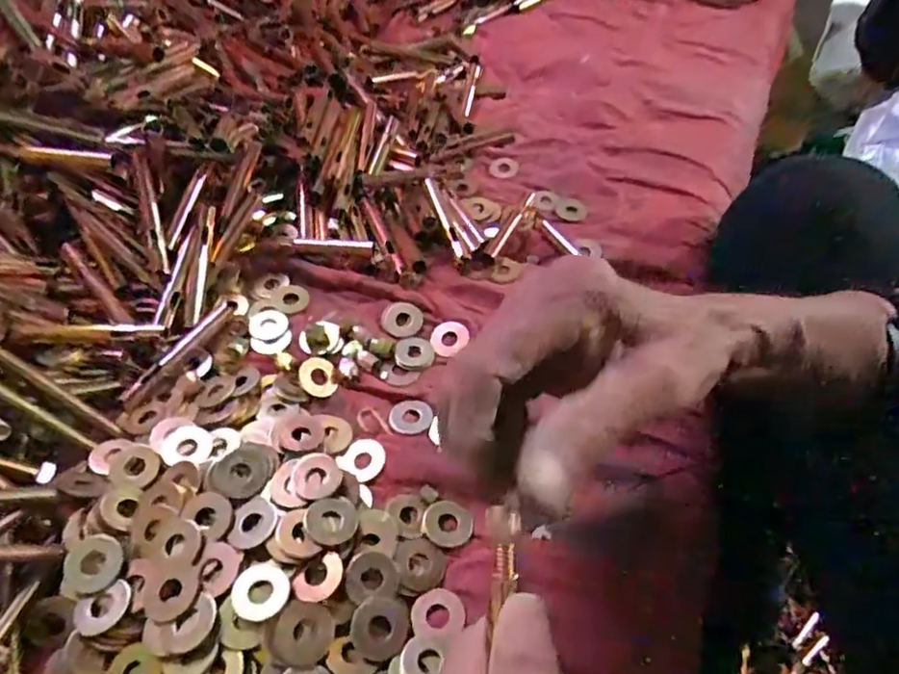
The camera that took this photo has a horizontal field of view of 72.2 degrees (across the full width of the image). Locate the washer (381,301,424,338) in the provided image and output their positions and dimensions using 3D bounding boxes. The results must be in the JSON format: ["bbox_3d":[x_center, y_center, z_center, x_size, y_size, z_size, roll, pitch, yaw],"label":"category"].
[{"bbox_3d":[-0.031,-0.012,0.405,0.027,0.004,0.025,2,65,-4],"label":"washer"}]

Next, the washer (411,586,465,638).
[{"bbox_3d":[-0.005,0.126,0.283,0.023,0.004,0.022,0,49,0],"label":"washer"}]

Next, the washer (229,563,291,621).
[{"bbox_3d":[-0.084,0.112,0.272,0.025,0.004,0.023,0,49,0],"label":"washer"}]

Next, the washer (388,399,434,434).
[{"bbox_3d":[-0.022,0.045,0.357,0.024,0.004,0.024,0,49,0],"label":"washer"}]

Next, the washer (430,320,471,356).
[{"bbox_3d":[0.000,0.000,0.395,0.025,0.004,0.024,-20,65,0],"label":"washer"}]

